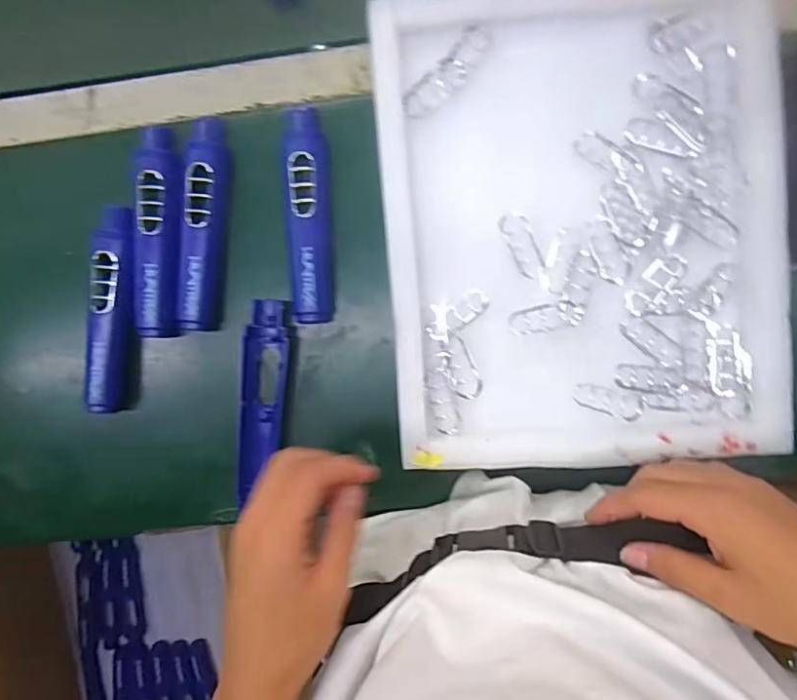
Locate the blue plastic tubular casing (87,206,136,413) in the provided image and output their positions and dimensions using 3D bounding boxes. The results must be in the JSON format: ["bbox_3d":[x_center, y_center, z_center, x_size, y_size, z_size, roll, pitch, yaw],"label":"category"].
[{"bbox_3d":[-0.243,-0.034,0.468,0.029,0.029,0.170,4,94,4],"label":"blue plastic tubular casing"}]

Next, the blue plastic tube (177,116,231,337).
[{"bbox_3d":[-0.160,-0.103,0.458,0.035,0.031,0.170,4,94,4],"label":"blue plastic tube"}]

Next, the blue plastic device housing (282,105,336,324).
[{"bbox_3d":[-0.072,-0.109,0.447,0.034,0.026,0.171,-4,94,5],"label":"blue plastic device housing"}]

